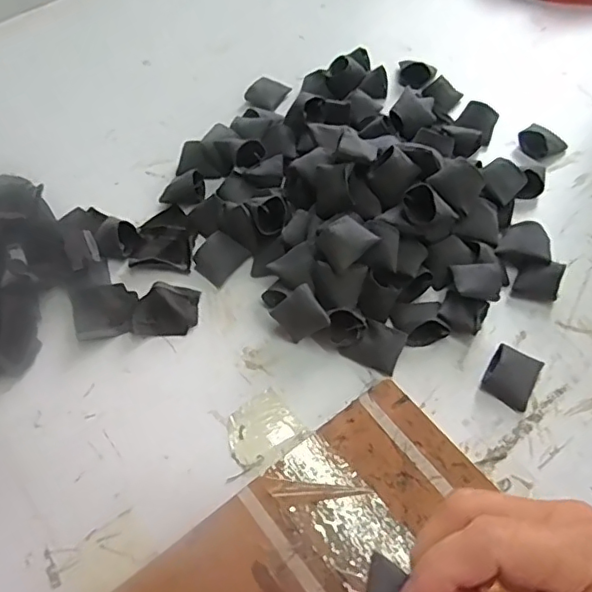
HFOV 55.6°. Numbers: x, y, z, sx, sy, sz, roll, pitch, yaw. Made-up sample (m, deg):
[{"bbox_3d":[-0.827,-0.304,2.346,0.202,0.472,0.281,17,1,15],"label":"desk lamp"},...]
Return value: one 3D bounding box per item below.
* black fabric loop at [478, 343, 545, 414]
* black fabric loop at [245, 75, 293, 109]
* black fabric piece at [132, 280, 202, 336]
[{"bbox_3d":[0.165,0.058,0.425,0.035,0.019,0.044,29,62,19],"label":"black fabric loop"},{"bbox_3d":[-0.031,-0.224,0.616,0.039,0.014,0.042,20,59,14],"label":"black fabric loop"},{"bbox_3d":[-0.106,0.012,0.465,0.048,0.016,0.043,4,57,4],"label":"black fabric piece"}]

